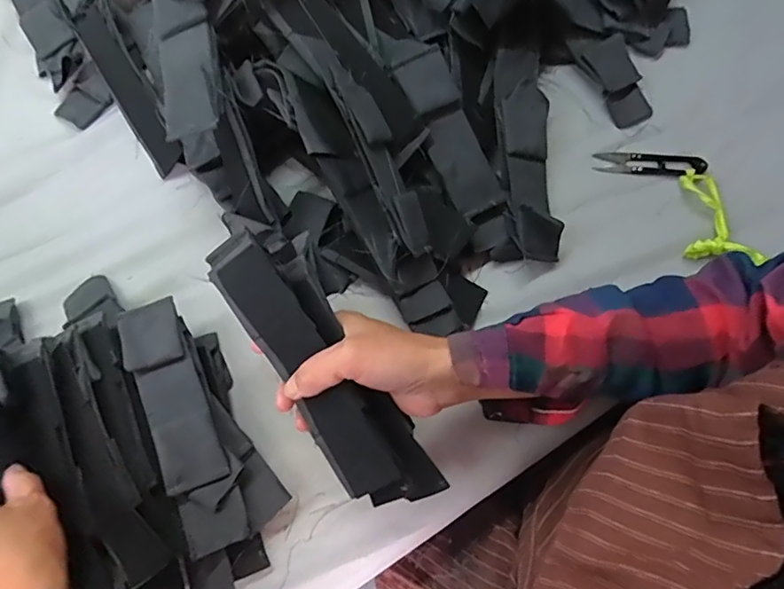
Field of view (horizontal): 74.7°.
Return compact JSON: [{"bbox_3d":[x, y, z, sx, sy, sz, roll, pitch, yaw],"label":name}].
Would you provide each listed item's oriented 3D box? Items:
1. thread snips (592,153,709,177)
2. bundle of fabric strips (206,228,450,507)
[{"bbox_3d":[0.246,-0.127,0.493,0.096,0.016,0.021,5,75,2],"label":"thread snips"},{"bbox_3d":[-0.047,0.055,0.356,0.062,0.026,0.222,-35,91,-8],"label":"bundle of fabric strips"}]

